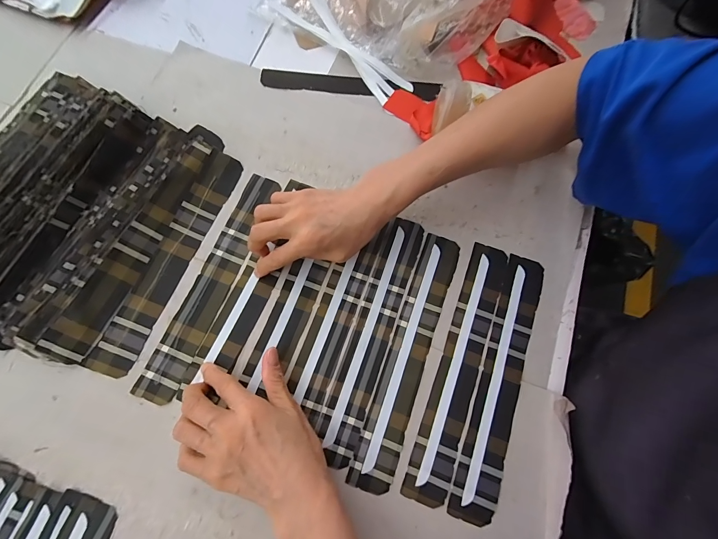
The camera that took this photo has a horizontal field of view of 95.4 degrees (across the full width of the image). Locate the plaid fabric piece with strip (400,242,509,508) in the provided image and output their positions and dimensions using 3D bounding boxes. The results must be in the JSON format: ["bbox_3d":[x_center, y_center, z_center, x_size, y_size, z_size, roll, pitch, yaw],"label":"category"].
[{"bbox_3d":[0.104,0.092,0.329,0.040,0.004,0.258,20,75,4],"label":"plaid fabric piece with strip"}]

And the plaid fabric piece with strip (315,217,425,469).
[{"bbox_3d":[0.015,0.060,0.337,0.041,0.004,0.253,20,74,4],"label":"plaid fabric piece with strip"}]

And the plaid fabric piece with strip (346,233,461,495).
[{"bbox_3d":[0.052,0.082,0.331,0.038,0.004,0.257,20,74,4],"label":"plaid fabric piece with strip"}]

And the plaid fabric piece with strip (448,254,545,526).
[{"bbox_3d":[0.143,0.105,0.326,0.039,0.005,0.258,20,75,4],"label":"plaid fabric piece with strip"}]

